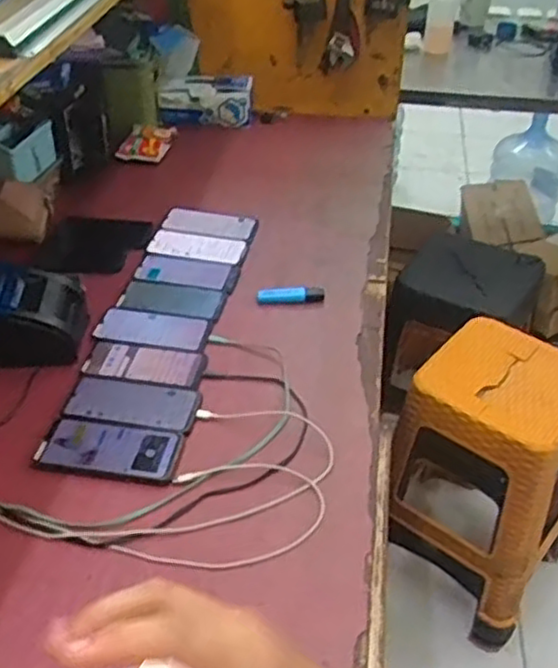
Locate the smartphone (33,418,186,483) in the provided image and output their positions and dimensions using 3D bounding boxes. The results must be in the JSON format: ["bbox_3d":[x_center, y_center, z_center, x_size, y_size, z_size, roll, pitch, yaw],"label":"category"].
[{"bbox_3d":[-0.202,0.136,0.868,0.167,0.010,0.079,7,40,8],"label":"smartphone"}]

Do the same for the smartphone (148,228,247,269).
[{"bbox_3d":[-0.137,-0.151,1.223,0.168,0.008,0.079,10,40,12],"label":"smartphone"}]

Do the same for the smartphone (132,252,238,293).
[{"bbox_3d":[-0.150,-0.100,1.168,0.166,0.008,0.071,10,40,11],"label":"smartphone"}]

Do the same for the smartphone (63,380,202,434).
[{"bbox_3d":[-0.190,0.092,0.929,0.167,0.007,0.075,6,39,6],"label":"smartphone"}]

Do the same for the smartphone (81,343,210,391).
[{"bbox_3d":[-0.185,0.045,0.993,0.162,0.013,0.068,8,40,9],"label":"smartphone"}]

